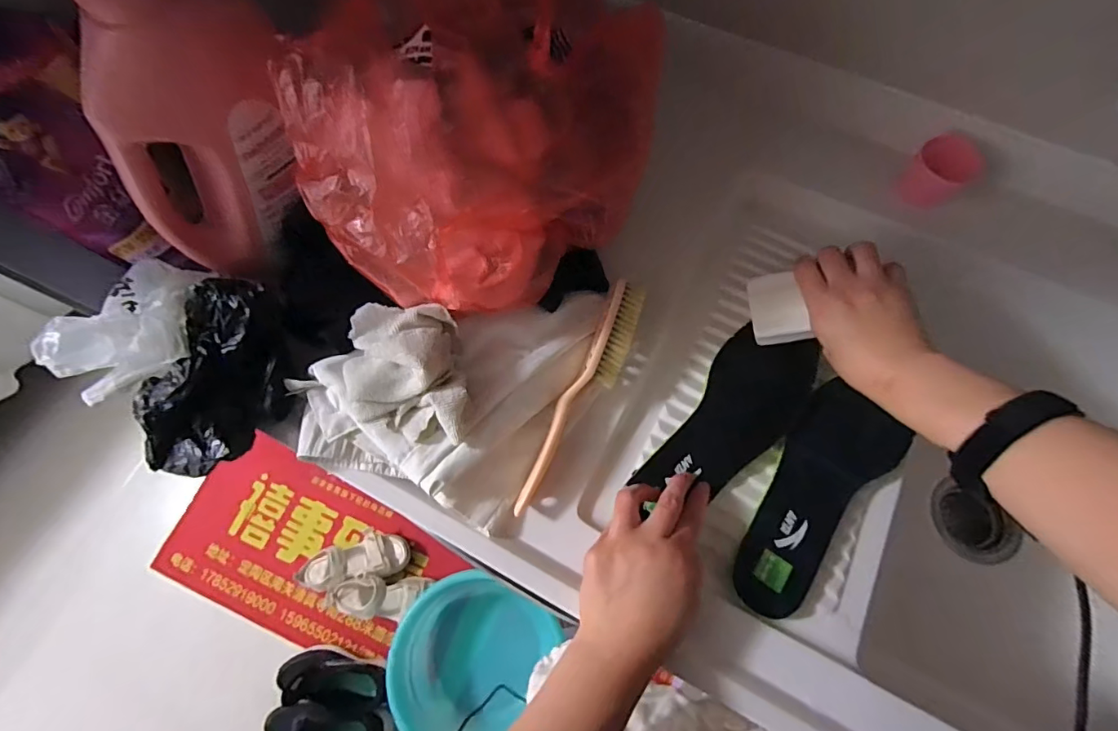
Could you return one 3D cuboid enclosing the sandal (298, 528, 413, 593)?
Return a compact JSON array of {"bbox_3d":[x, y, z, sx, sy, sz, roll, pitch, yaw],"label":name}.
[{"bbox_3d":[-0.498,0.473,1.227,0.244,0.105,0.109,-12,71,-3],"label":"sandal"}]

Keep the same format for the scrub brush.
[{"bbox_3d":[0.023,0.028,0.442,0.036,0.044,0.219,25,73,9],"label":"scrub brush"}]

